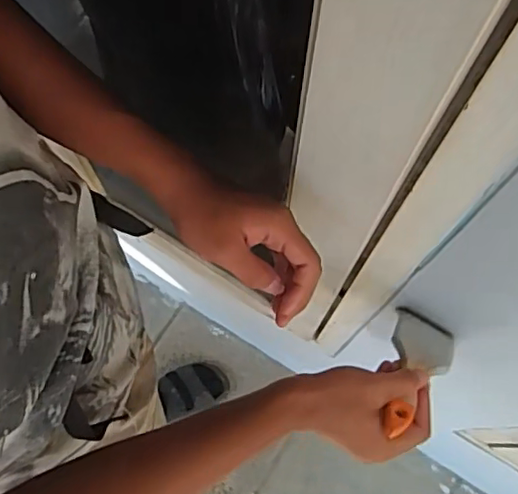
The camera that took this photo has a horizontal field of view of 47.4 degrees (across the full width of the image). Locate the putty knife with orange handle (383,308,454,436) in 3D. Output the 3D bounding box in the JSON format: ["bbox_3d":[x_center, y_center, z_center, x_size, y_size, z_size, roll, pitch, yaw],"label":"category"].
[{"bbox_3d":[0.149,0.118,0.566,0.064,0.018,0.168,28,34,9],"label":"putty knife with orange handle"}]

